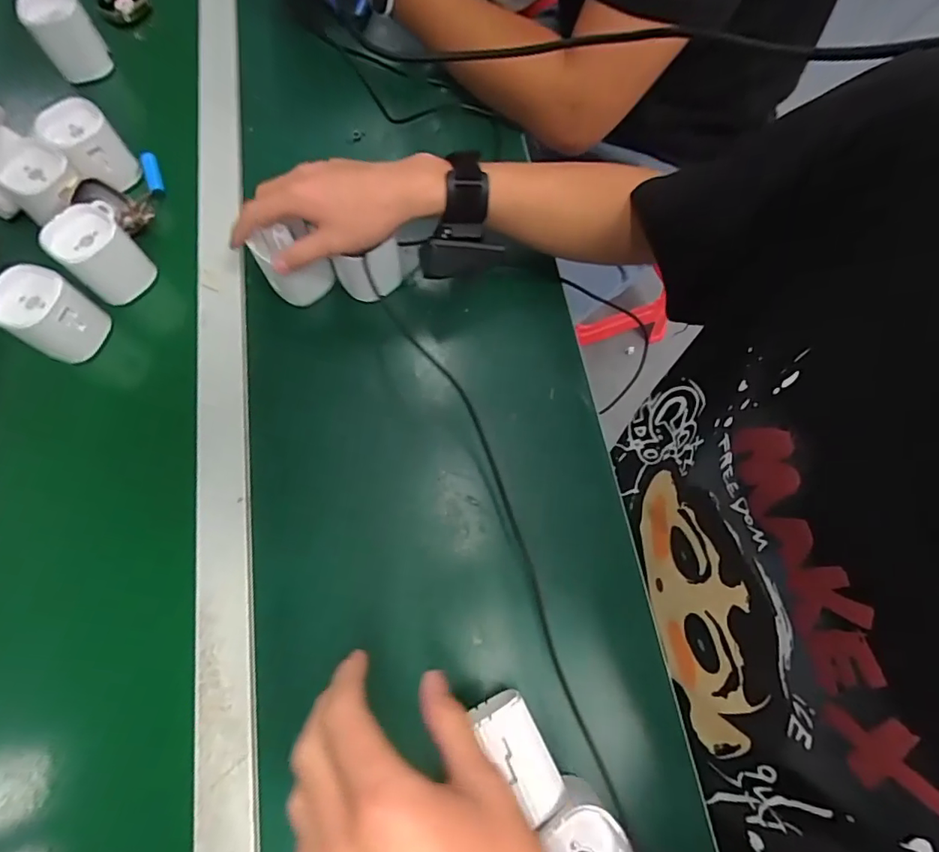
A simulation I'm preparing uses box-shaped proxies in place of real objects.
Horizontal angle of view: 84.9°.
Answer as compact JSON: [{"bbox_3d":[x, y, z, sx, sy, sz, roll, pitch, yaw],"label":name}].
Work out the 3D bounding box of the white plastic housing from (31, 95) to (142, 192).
[{"bbox_3d":[-0.367,-0.267,0.496,0.058,0.061,0.058,42,74,15],"label":"white plastic housing"}]

